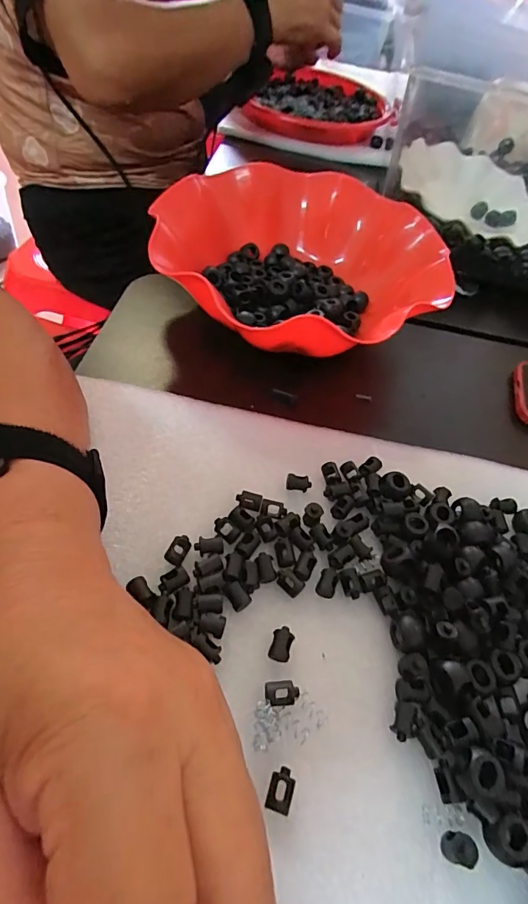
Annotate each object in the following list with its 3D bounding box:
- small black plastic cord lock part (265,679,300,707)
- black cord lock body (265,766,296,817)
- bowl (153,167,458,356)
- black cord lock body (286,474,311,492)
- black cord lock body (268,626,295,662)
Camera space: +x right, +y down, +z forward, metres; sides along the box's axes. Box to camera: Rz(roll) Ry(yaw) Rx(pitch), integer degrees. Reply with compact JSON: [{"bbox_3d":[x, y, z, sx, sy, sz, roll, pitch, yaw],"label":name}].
[{"bbox_3d":[0.008,0.107,0.197,0.015,0.008,0.009,0,53,-8],"label":"small black plastic cord lock part"},{"bbox_3d":[0.007,0.134,0.177,0.009,0.007,0.015,17,53,5],"label":"black cord lock body"},{"bbox_3d":[0.023,-0.154,0.359,0.213,0.064,0.216,4,53,-5],"label":"bowl"},{"bbox_3d":[0.021,0.019,0.267,0.014,0.005,0.009,10,53,-1],"label":"black cord lock body"},{"bbox_3d":[0.008,0.091,0.210,0.010,0.008,0.014,17,53,4],"label":"black cord lock body"}]

